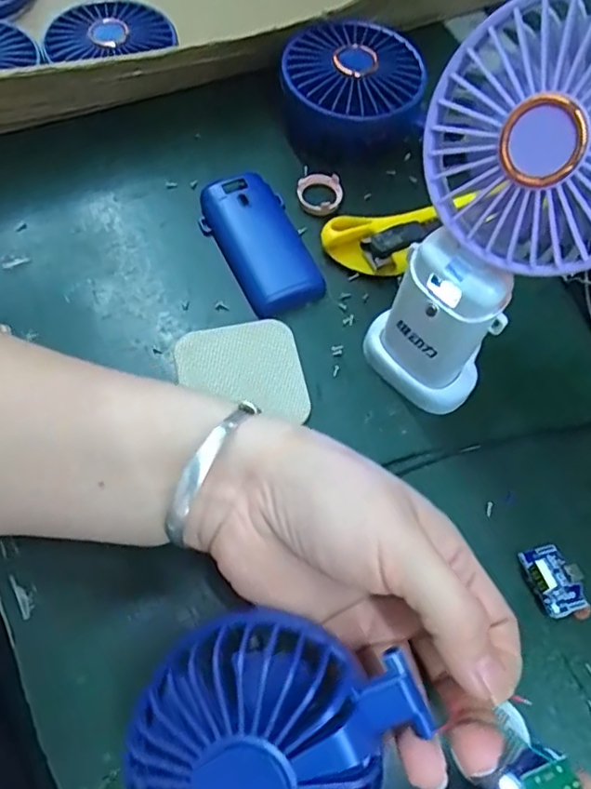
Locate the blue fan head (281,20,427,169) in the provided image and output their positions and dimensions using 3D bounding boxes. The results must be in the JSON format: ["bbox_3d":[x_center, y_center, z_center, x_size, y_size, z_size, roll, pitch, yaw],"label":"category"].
[{"bbox_3d":[0.033,-0.190,0.376,0.087,0.044,0.084,-2,65,-4],"label":"blue fan head"}]

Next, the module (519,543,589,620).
[{"bbox_3d":[0.120,0.086,0.276,0.024,0.010,0.031,-20,68,-12],"label":"module"}]

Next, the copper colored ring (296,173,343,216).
[{"bbox_3d":[0.015,-0.124,0.366,0.028,0.009,0.028,2,65,-2],"label":"copper colored ring"}]

